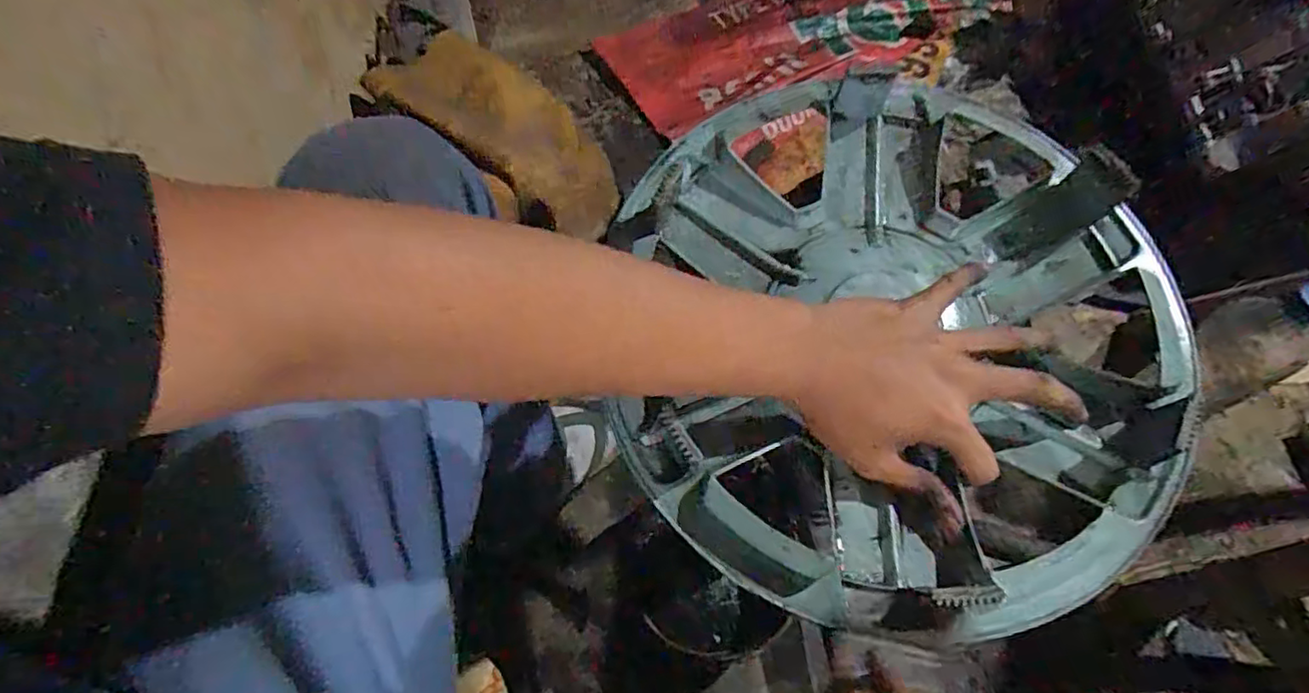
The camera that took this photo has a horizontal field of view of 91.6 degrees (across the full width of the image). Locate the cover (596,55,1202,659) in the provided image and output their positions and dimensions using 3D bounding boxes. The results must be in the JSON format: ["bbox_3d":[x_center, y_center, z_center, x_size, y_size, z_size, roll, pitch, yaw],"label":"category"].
[{"bbox_3d":[0.144,-0.013,0.388,0.340,0.073,0.335,-14,63,-8],"label":"cover"}]

